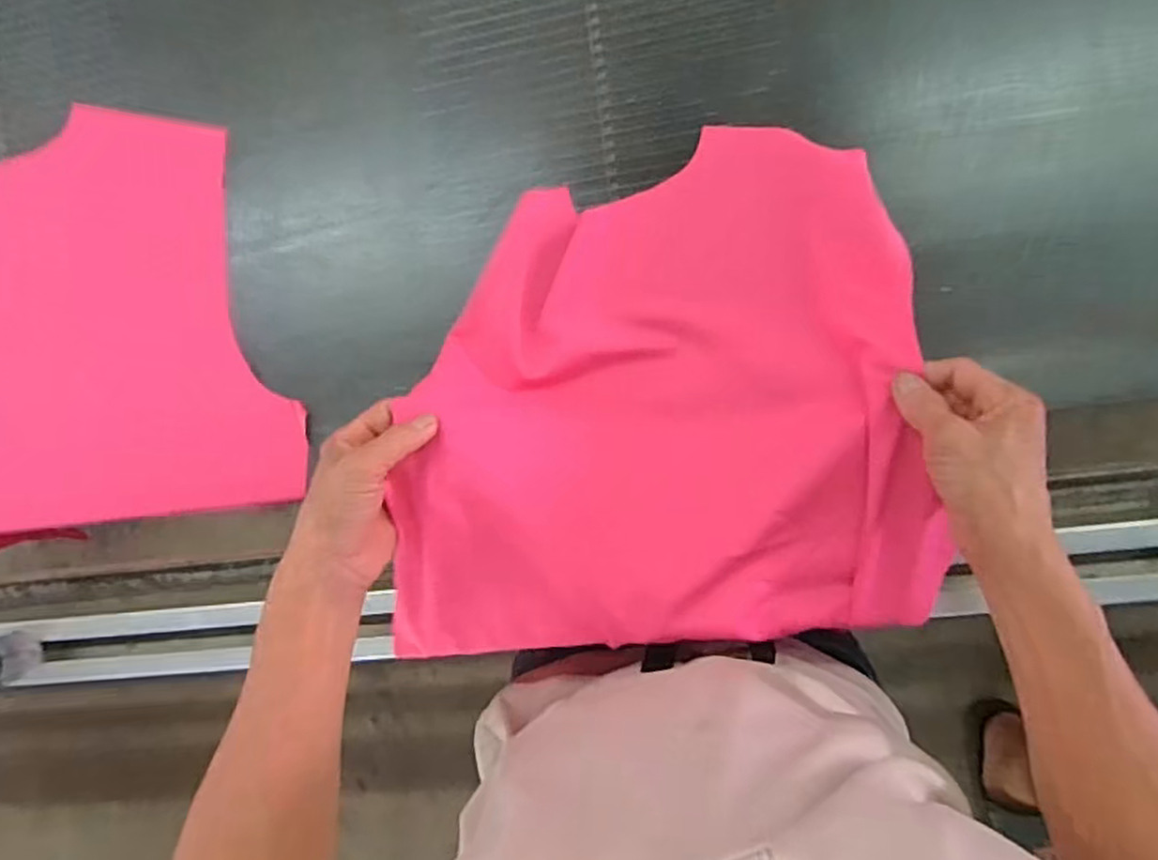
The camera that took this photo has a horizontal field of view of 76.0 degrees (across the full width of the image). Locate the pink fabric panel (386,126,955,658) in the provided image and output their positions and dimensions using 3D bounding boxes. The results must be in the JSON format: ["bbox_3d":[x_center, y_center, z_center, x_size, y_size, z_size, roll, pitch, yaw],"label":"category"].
[{"bbox_3d":[0.046,-0.022,0.496,0.341,0.073,0.332,-5,90,10],"label":"pink fabric panel"}]

